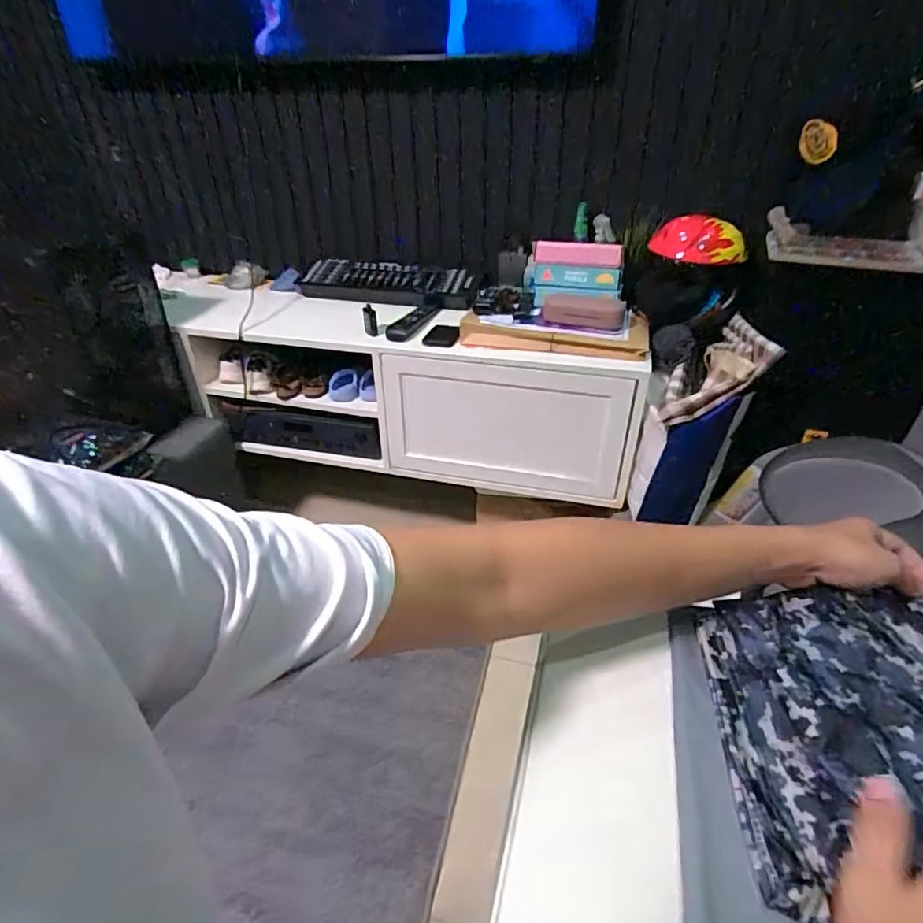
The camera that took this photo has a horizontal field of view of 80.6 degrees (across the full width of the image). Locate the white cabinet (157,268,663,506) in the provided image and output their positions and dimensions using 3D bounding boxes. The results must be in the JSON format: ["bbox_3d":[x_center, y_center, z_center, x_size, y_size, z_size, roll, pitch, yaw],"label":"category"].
[{"bbox_3d":[-0.207,-0.195,1.354,1.237,0.357,0.270,9,37,14],"label":"white cabinet"}]

